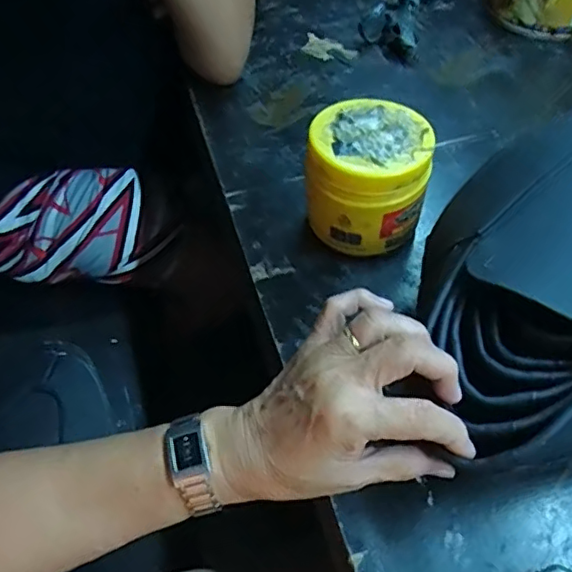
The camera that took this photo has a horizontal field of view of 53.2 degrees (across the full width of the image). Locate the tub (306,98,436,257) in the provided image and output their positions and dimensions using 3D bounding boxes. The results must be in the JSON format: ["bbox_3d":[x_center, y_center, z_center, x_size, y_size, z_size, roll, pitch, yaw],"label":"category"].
[{"bbox_3d":[0.063,-0.083,0.450,0.087,0.096,0.088,4,57,5],"label":"tub"}]

